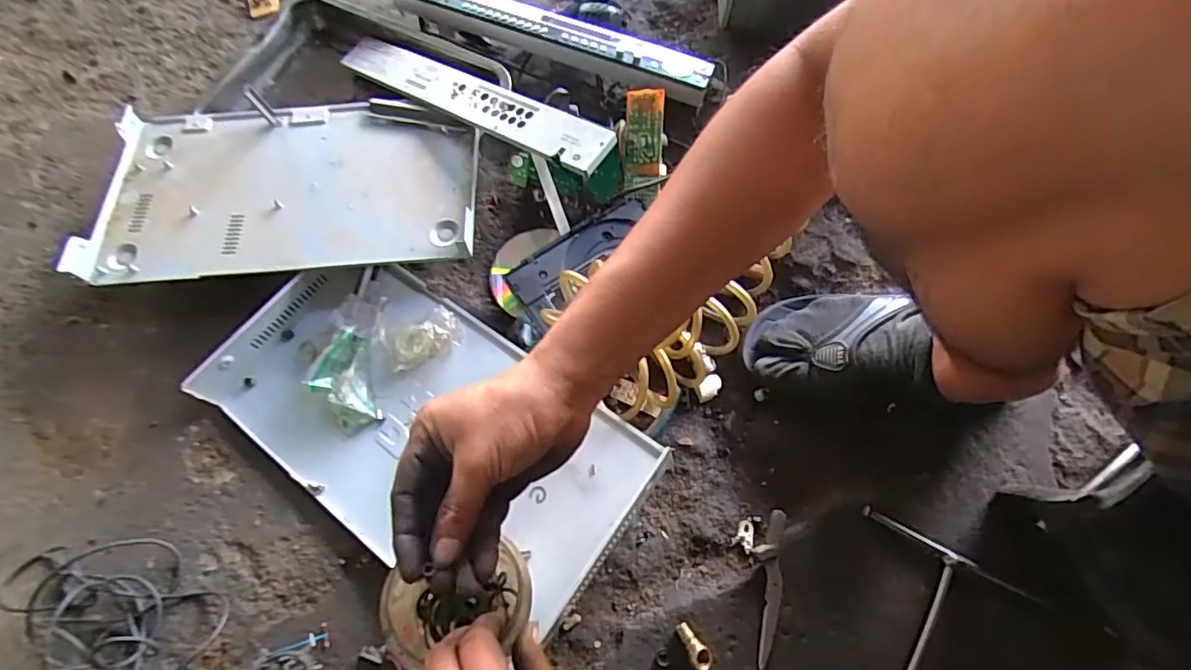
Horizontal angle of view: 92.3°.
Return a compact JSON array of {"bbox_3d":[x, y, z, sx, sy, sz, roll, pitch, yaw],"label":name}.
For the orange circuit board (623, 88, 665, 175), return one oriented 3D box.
[{"bbox_3d":[0.054,-0.229,0.650,0.047,0.011,0.091,11,110,28],"label":"orange circuit board"}]

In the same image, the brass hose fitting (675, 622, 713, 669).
[{"bbox_3d":[0.088,0.282,0.518,0.019,0.014,0.043,-40,74,-13],"label":"brass hose fitting"}]

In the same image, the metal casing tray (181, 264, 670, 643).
[{"bbox_3d":[-0.171,0.089,0.583,0.433,0.044,0.236,35,74,13],"label":"metal casing tray"}]

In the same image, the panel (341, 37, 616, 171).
[{"bbox_3d":[-0.155,-0.280,0.672,0.411,0.009,0.055,30,83,24],"label":"panel"}]

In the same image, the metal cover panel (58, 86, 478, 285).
[{"bbox_3d":[-0.351,-0.176,0.650,0.425,0.033,0.228,-3,69,0],"label":"metal cover panel"}]

